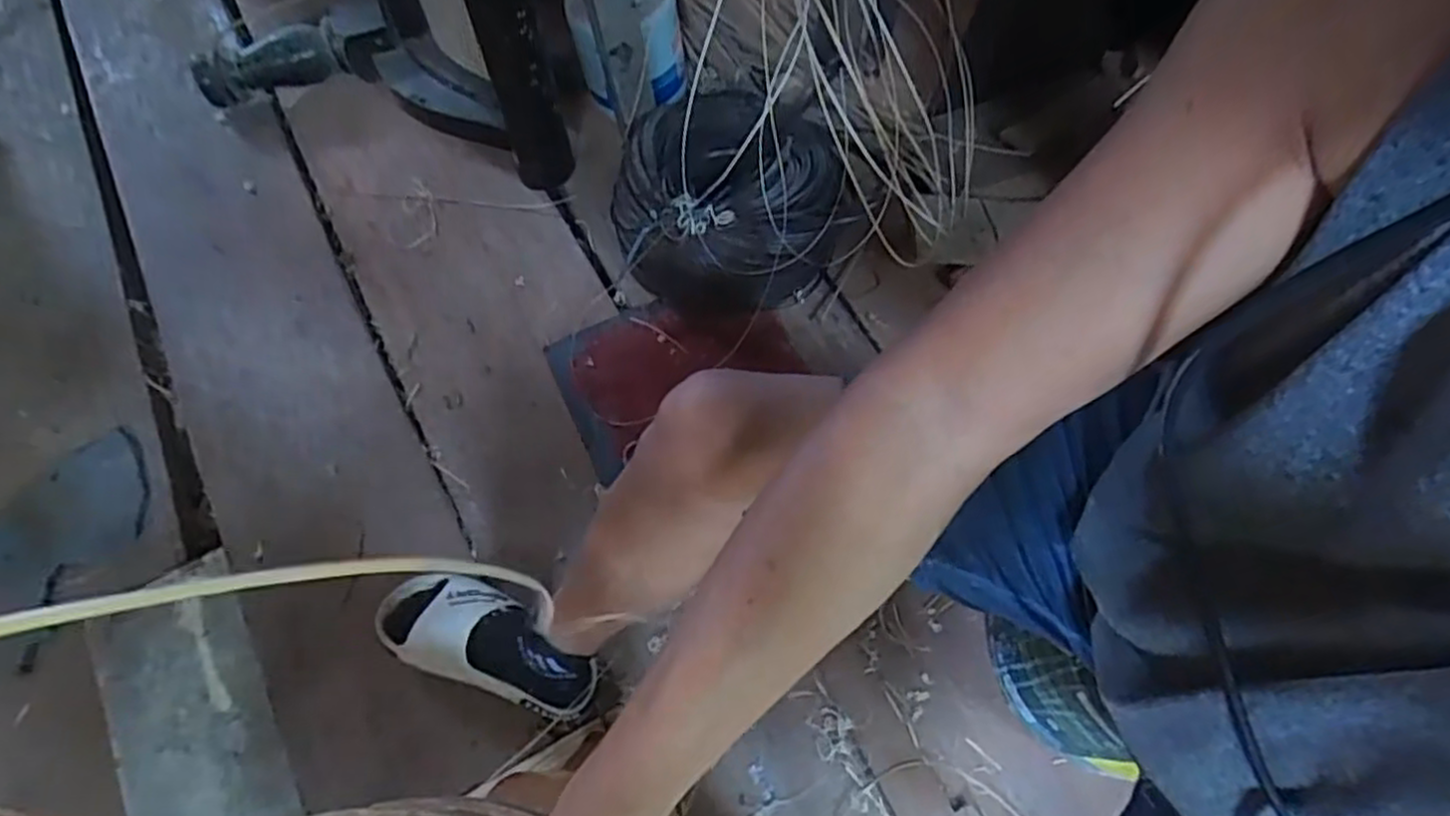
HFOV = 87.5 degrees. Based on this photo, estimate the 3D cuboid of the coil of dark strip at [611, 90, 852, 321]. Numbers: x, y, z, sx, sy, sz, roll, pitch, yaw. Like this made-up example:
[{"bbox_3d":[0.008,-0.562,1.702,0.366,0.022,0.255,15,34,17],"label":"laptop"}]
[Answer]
[{"bbox_3d":[0.003,-0.269,0.997,0.286,0.200,0.259,-3,66,-1],"label":"coil of dark strip"}]

